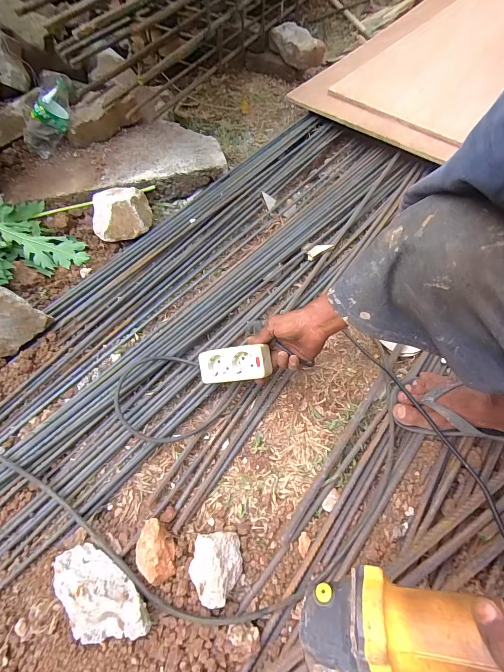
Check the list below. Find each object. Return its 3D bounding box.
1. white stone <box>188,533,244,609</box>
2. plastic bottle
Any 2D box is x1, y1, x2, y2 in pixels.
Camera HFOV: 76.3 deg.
[{"bbox_3d":[-0.048,0.310,0.432,0.066,0.044,0.077,1,61,-2],"label":"white stone"},{"bbox_3d":[-0.478,-0.512,0.756,0.076,0.185,0.067,0,49,-54],"label":"plastic bottle"}]

